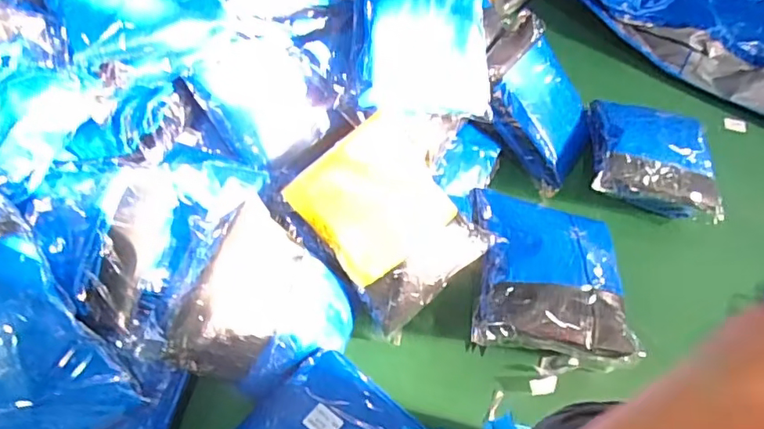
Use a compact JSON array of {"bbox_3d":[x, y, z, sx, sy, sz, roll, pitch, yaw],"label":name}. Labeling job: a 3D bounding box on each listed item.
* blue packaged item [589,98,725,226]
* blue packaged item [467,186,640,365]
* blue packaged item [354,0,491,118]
[{"bbox_3d":[0.478,-0.118,0.968,0.217,0.059,0.246,10,55,4],"label":"blue packaged item"},{"bbox_3d":[0.247,0.085,0.820,0.221,0.084,0.258,5,55,1],"label":"blue packaged item"},{"bbox_3d":[0.073,-0.280,0.836,0.225,0.069,0.273,0,92,-20],"label":"blue packaged item"}]

